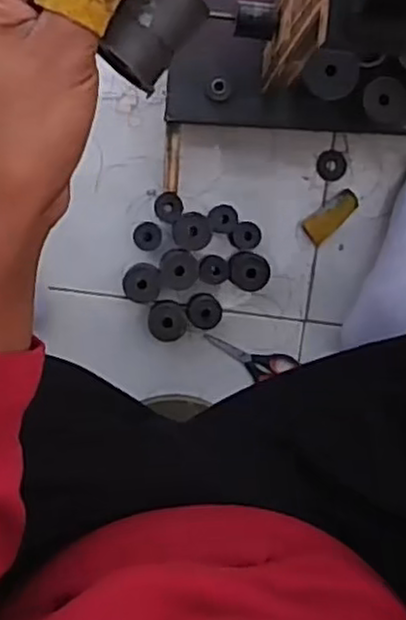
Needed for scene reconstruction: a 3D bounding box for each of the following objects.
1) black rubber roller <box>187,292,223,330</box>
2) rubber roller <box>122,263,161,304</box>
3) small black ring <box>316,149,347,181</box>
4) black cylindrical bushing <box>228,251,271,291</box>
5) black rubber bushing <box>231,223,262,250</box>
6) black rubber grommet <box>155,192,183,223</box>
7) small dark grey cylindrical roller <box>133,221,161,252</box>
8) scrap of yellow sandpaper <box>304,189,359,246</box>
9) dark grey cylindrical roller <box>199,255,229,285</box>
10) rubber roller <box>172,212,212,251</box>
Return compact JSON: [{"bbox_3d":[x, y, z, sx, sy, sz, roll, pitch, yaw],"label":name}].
[{"bbox_3d":[0.002,0.002,0.828,0.041,0.036,0.038,0,97,-4],"label":"black rubber roller"},{"bbox_3d":[-0.069,-0.032,0.816,0.042,0.046,0.045,-3,97,-3],"label":"rubber roller"},{"bbox_3d":[0.152,-0.170,0.844,0.034,0.009,0.036,0,97,-4],"label":"small black ring"},{"bbox_3d":[0.051,-0.045,0.827,0.042,0.051,0.043,0,97,-4],"label":"black cylindrical bushing"},{"bbox_3d":[0.048,-0.085,0.823,0.034,0.025,0.032,-1,97,-4],"label":"black rubber bushing"},{"bbox_3d":[-0.040,-0.117,0.813,0.030,0.041,0.032,0,97,-4],"label":"black rubber grommet"},{"bbox_3d":[-0.062,-0.083,0.811,0.033,0.042,0.033,0,97,-4],"label":"small dark grey cylindrical roller"},{"bbox_3d":[0.152,-0.111,0.844,0.029,0.004,0.073,46,99,3],"label":"scrap of yellow sandpaper"},{"bbox_3d":[0.013,-0.046,0.826,0.034,0.030,0.033,0,97,-4],"label":"dark grey cylindrical roller"},{"bbox_3d":[-0.013,-0.089,0.812,0.045,0.035,0.043,-3,97,-3],"label":"rubber roller"}]

